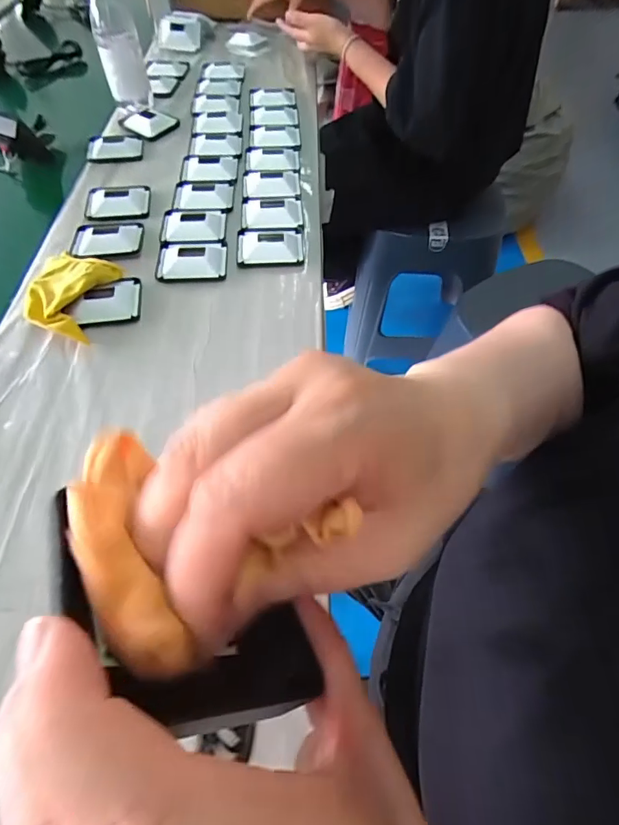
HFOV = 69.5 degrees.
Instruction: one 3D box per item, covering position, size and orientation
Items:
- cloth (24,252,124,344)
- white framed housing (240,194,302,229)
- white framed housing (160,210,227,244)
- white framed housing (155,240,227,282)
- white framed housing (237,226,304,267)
[{"bbox_3d":[-0.251,-0.126,0.464,0.076,0.029,0.112,7,56,6],"label":"cloth"},{"bbox_3d":[-0.048,-0.257,0.566,0.075,0.015,0.071,-3,56,-1],"label":"white framed housing"},{"bbox_3d":[-0.144,-0.232,0.546,0.080,0.011,0.064,0,57,2],"label":"white framed housing"},{"bbox_3d":[-0.137,-0.180,0.512,0.079,0.011,0.068,-2,56,0],"label":"white framed housing"},{"bbox_3d":[-0.047,-0.199,0.535,0.078,0.022,0.066,-3,56,-1],"label":"white framed housing"}]

